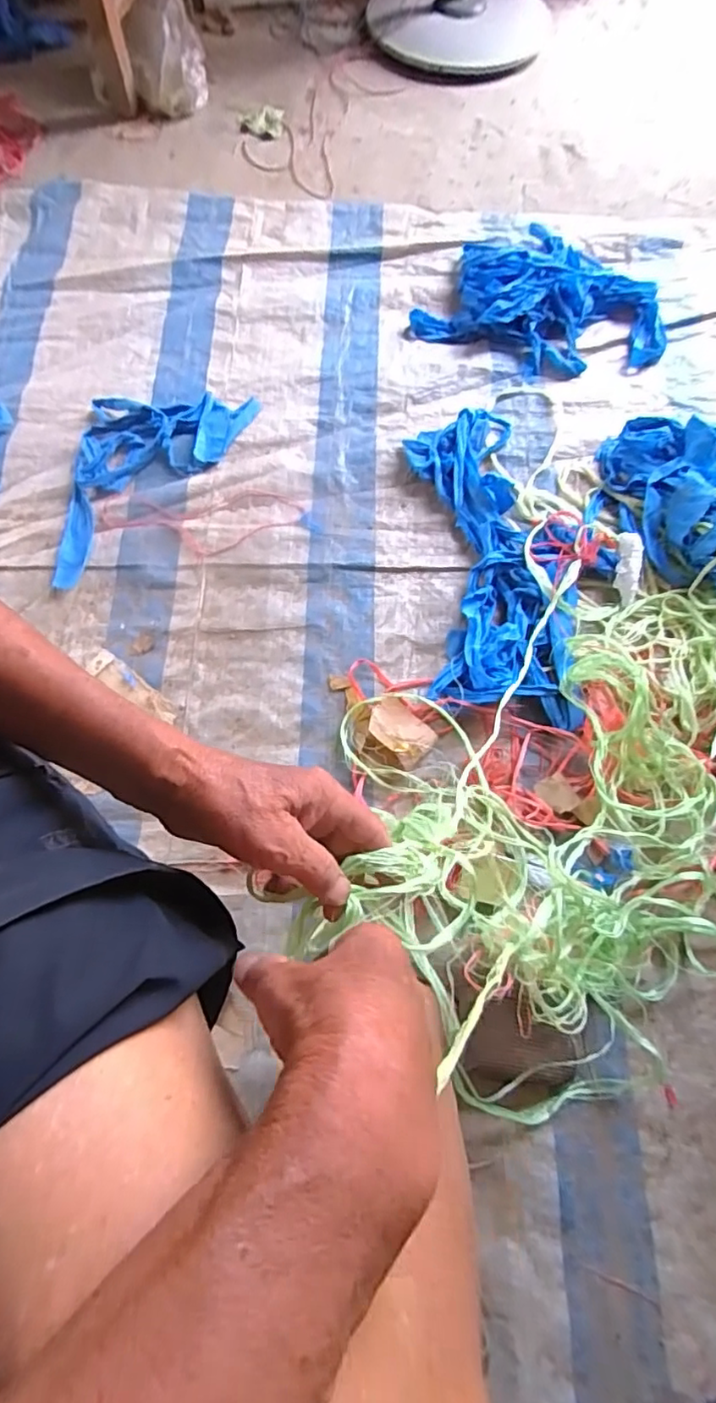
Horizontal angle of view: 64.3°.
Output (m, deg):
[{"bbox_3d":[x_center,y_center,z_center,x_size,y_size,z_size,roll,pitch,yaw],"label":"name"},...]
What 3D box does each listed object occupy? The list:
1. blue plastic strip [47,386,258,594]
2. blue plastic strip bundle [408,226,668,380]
[{"bbox_3d":[-0.361,-0.373,0.867,0.213,0.036,0.409,34,70,12],"label":"blue plastic strip"},{"bbox_3d":[0.338,-0.699,0.994,0.410,0.068,0.329,23,68,8],"label":"blue plastic strip bundle"}]

